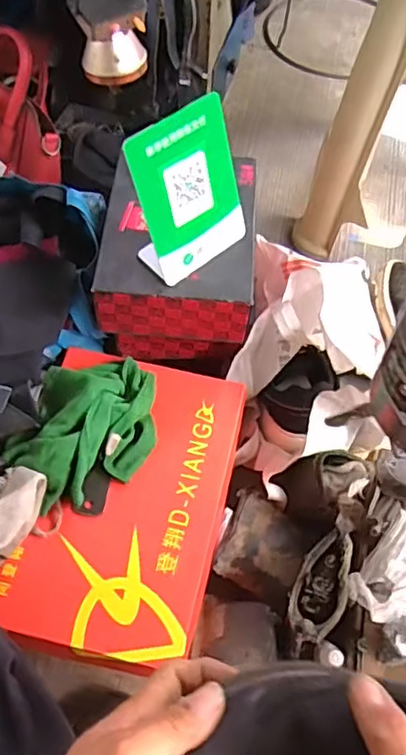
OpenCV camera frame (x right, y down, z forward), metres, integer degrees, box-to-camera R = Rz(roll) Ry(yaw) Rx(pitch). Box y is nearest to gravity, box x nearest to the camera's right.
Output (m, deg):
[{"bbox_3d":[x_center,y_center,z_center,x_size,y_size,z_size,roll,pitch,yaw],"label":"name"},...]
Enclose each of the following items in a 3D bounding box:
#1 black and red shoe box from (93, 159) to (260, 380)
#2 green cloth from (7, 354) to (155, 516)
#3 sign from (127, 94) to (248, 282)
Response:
[{"bbox_3d":[-0.025,-0.132,0.725,0.161,0.155,0.192,5,61,2],"label":"black and red shoe box"},{"bbox_3d":[-0.127,0.052,0.640,0.151,0.053,0.162,-2,61,-2],"label":"green cloth"},{"bbox_3d":[-0.012,-0.184,0.608,0.116,0.151,0.058,-39,69,-20],"label":"sign"}]

